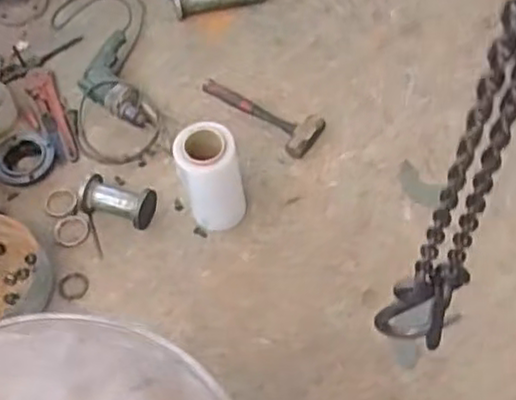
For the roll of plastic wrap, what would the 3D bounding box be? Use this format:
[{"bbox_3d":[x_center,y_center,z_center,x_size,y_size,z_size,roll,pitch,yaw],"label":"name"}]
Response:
[{"bbox_3d":[-0.094,-0.039,1.462,0.120,0.258,0.113,-2,58,3],"label":"roll of plastic wrap"}]

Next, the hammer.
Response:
[{"bbox_3d":[0.012,-0.227,1.699,0.337,0.041,0.120,39,68,24],"label":"hammer"}]

